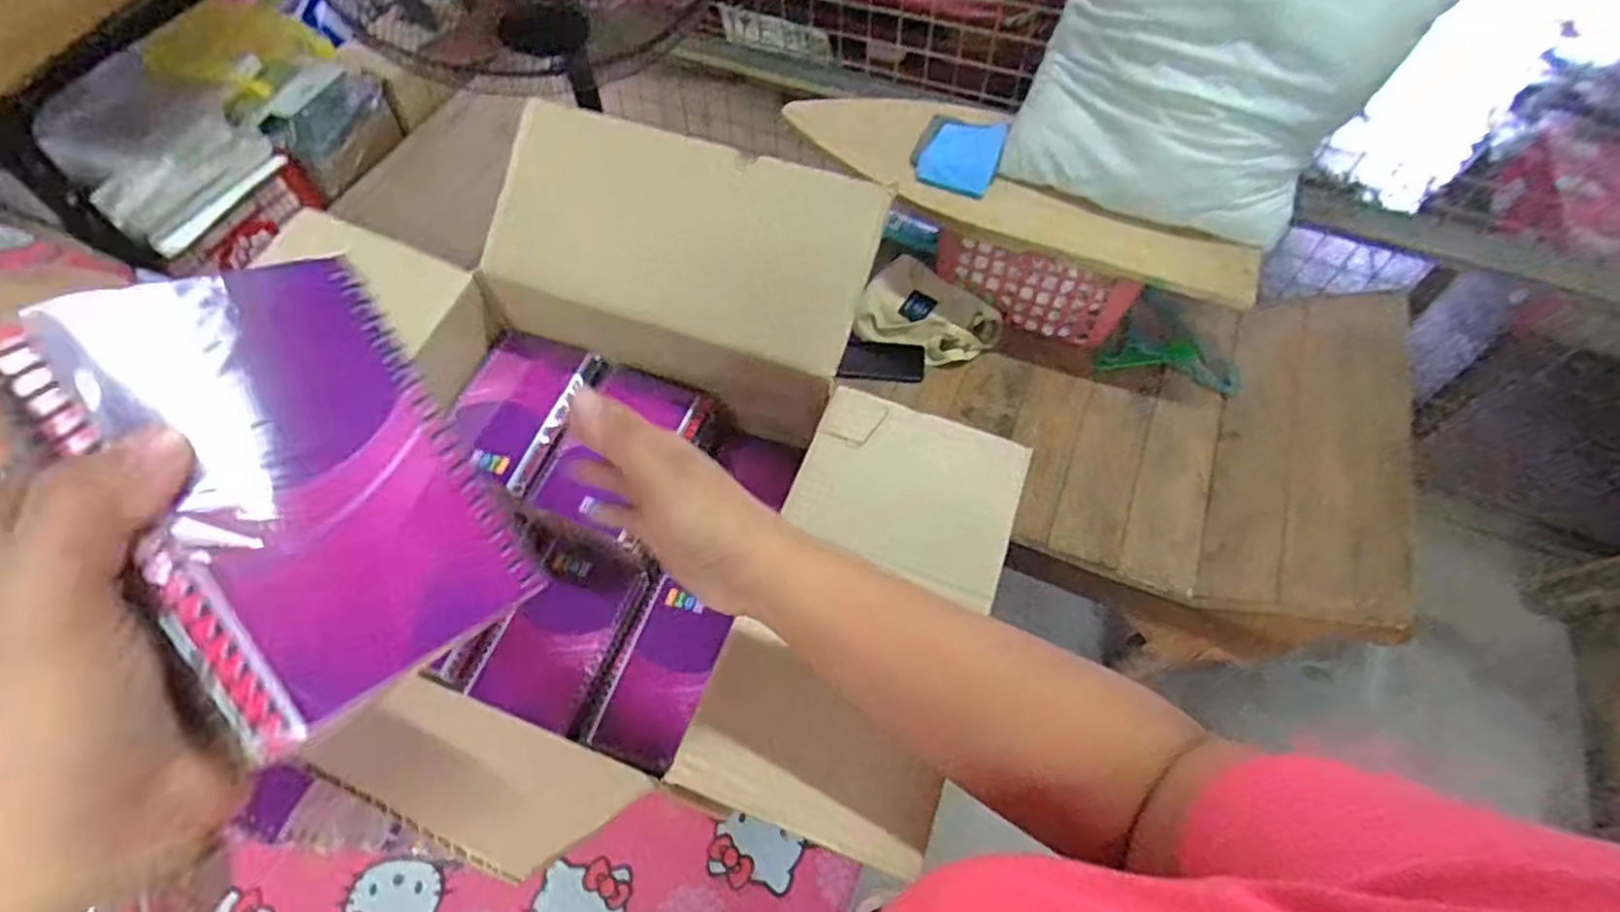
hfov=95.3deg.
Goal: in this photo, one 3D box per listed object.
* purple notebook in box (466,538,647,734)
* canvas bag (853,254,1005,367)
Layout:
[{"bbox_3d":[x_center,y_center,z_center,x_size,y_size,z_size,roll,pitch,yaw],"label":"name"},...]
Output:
[{"bbox_3d":[-0.190,0.132,0.561,0.096,0.020,0.129,16,69,19],"label":"purple notebook in box"},{"bbox_3d":[0.225,-0.254,1.320,0.236,0.073,0.144,17,61,11],"label":"canvas bag"}]

